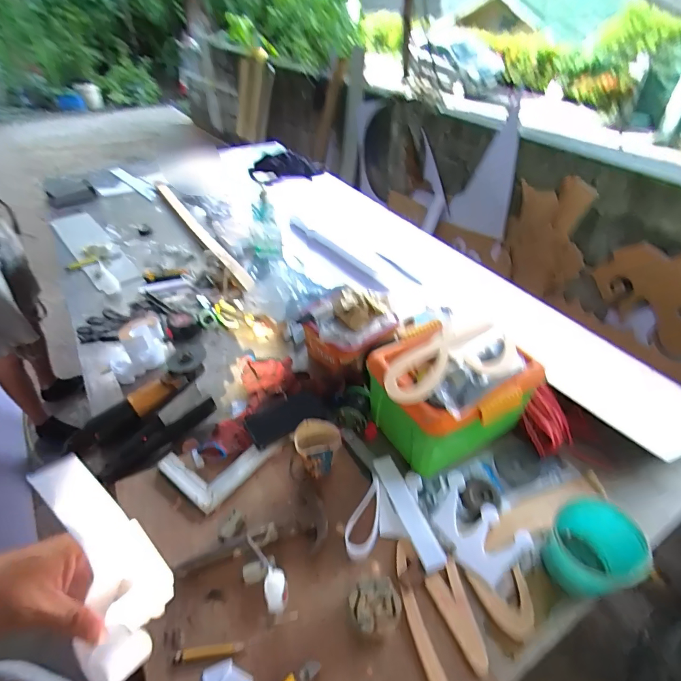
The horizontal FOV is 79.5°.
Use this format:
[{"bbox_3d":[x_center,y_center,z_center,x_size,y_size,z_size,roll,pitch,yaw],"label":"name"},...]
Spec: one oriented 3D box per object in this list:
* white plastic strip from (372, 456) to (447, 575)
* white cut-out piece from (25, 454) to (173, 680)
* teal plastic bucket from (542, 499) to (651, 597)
[{"bbox_3d":[0.118,0.297,0.724,0.041,0.009,0.210,-16,44,-16],"label":"white plastic strip"},{"bbox_3d":[-0.197,0.199,0.353,0.091,0.201,0.045,-13,9,-13],"label":"white cut-out piece"},{"bbox_3d":[0.396,0.328,0.641,0.128,0.084,0.121,-1,41,1],"label":"teal plastic bucket"}]

